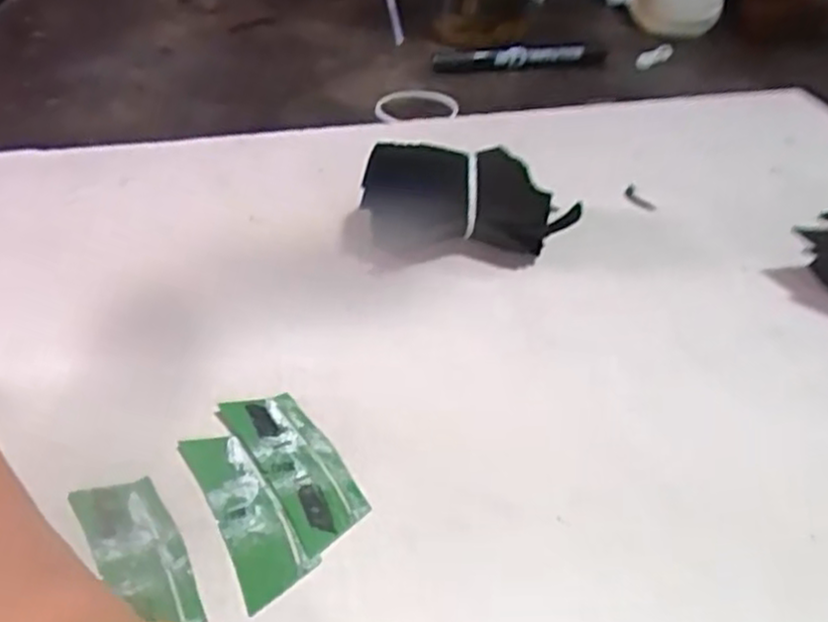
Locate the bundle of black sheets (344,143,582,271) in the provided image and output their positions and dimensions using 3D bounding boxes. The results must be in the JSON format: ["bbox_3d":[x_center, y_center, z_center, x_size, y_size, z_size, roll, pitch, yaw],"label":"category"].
[{"bbox_3d":[0.027,-0.052,0.382,0.116,0.044,0.044,0,39,0],"label":"bundle of black sheets"}]

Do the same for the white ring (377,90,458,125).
[{"bbox_3d":[0.001,-0.140,0.529,0.054,0.006,0.054,-2,39,-3],"label":"white ring"}]

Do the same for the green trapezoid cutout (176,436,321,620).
[{"bbox_3d":[-0.059,0.069,0.270,0.023,0.004,0.072,-20,43,-23],"label":"green trapezoid cutout"}]

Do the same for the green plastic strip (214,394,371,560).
[{"bbox_3d":[-0.043,0.054,0.285,0.029,0.004,0.074,-23,45,-26],"label":"green plastic strip"}]

